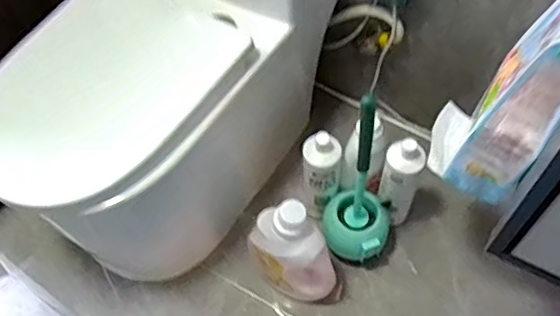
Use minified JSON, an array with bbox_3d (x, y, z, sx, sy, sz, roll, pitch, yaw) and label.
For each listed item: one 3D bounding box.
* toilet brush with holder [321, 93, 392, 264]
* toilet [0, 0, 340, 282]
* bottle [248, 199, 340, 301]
[{"bbox_3d":[0.154,0.071,1.045,0.128,0.425,0.116,13,60,10],"label":"toilet brush with holder"},{"bbox_3d":[-0.204,-0.174,1.054,0.405,0.635,0.734,27,63,17],"label":"toilet"},{"bbox_3d":[0.023,0.182,1.080,0.179,0.298,0.077,22,62,15],"label":"bottle"}]

